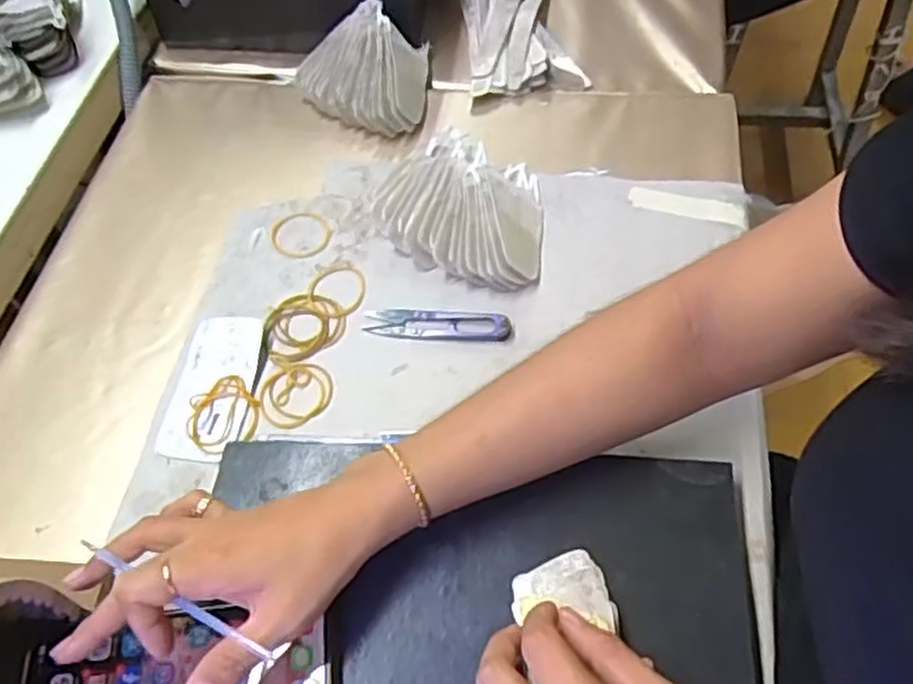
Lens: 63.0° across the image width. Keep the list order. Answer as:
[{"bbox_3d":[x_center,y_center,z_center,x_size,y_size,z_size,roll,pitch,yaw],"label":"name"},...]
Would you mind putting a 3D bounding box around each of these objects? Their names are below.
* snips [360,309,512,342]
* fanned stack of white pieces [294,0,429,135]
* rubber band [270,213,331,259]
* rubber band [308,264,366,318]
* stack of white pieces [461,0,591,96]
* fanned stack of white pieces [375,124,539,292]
[{"bbox_3d":[-0.013,-0.012,0.517,0.100,0.006,0.024,4,58,7],"label":"snips"},{"bbox_3d":[-0.072,-0.238,0.643,0.121,0.052,0.105,27,64,20],"label":"fanned stack of white pieces"},{"bbox_3d":[-0.121,-0.083,0.579,0.046,0.004,0.047,-2,58,3],"label":"rubber band"},{"bbox_3d":[-0.087,-0.038,0.543,0.041,0.004,0.048,-6,58,1],"label":"rubber band"},{"bbox_3d":[0.050,-0.310,0.696,0.095,0.025,0.204,-9,58,-1],"label":"stack of white pieces"},{"bbox_3d":[0.001,-0.107,0.560,0.137,0.035,0.131,10,59,11],"label":"fanned stack of white pieces"}]

